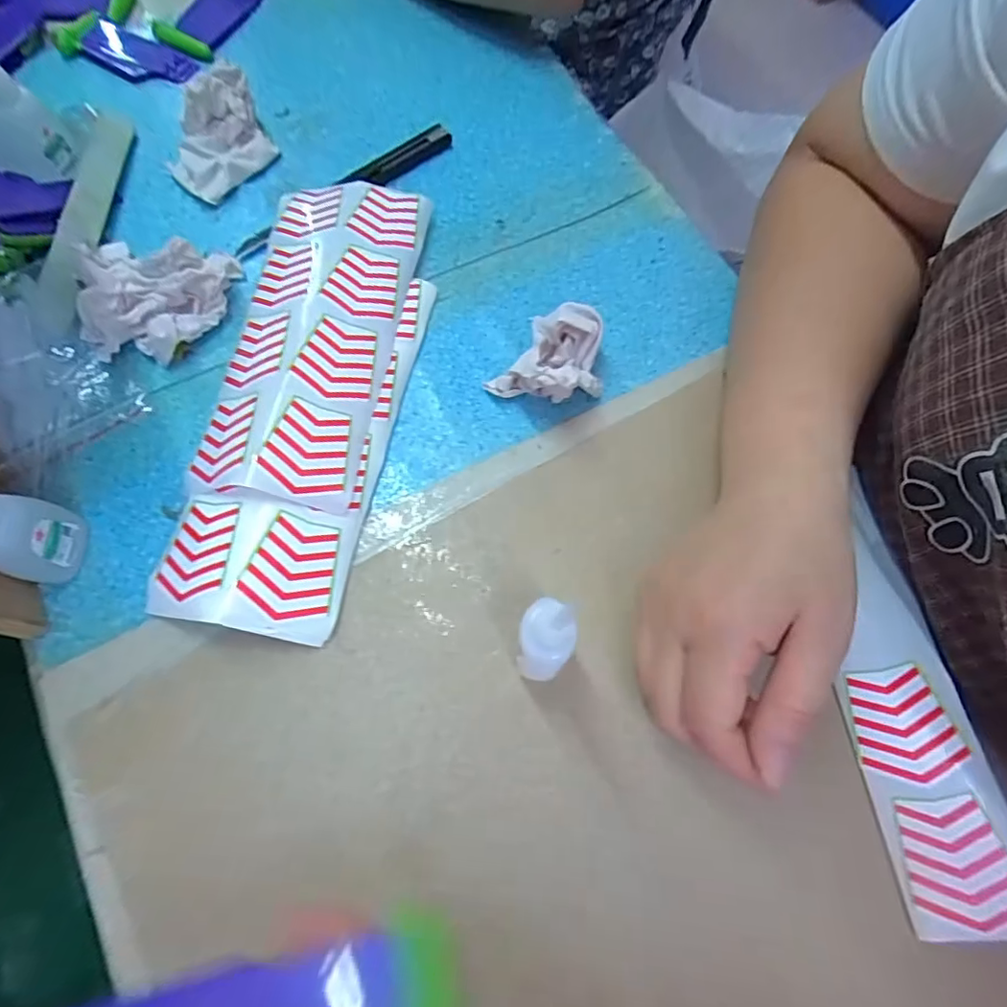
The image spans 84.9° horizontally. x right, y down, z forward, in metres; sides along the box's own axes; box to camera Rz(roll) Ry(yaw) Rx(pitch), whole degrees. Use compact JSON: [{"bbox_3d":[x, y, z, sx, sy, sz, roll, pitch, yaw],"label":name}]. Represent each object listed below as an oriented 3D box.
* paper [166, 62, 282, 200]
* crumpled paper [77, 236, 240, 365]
[{"bbox_3d":[-0.185,-0.236,0.351,0.065,0.034,0.064,-28,73,-12],"label":"paper"},{"bbox_3d":[-0.201,-0.118,0.309,0.080,0.030,0.077,4,70,-1],"label":"crumpled paper"}]

